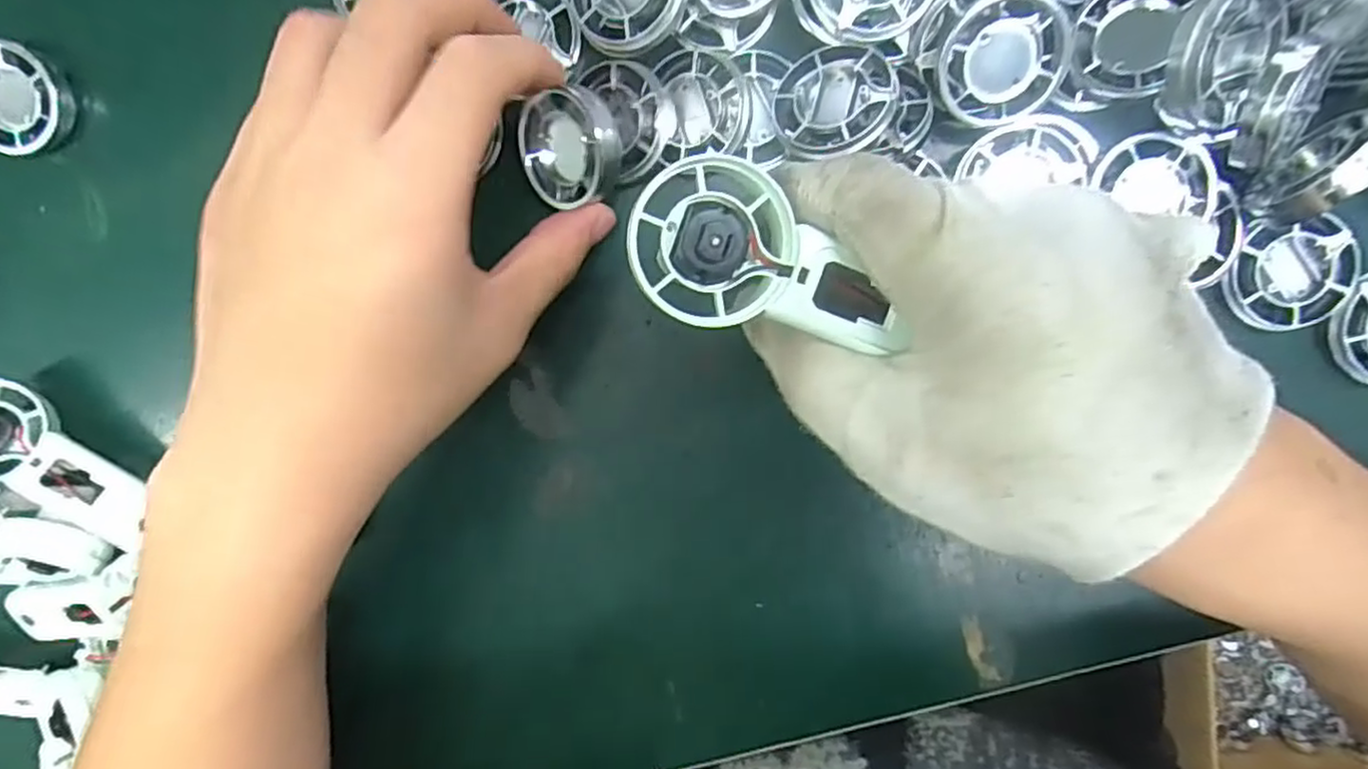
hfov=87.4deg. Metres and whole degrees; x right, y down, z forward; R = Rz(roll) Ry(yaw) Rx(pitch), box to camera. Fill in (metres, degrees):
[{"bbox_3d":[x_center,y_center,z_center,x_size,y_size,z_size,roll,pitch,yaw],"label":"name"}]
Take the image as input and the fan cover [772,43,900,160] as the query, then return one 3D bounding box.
[{"bbox_3d":[0.048,-0.089,0.225,0.037,0.009,0.034,2,79,24],"label":"fan cover"}]

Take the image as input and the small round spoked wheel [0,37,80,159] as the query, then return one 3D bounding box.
[{"bbox_3d":[-0.252,-0.106,0.271,0.039,0.010,0.039,-2,110,-6],"label":"small round spoked wheel"}]

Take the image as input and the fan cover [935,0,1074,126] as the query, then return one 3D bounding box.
[{"bbox_3d":[0.098,-0.100,0.221,0.037,0.015,0.036,-29,93,8],"label":"fan cover"}]

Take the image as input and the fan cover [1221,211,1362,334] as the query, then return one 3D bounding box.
[{"bbox_3d":[0.198,-0.036,0.235,0.039,0.008,0.035,-11,96,7],"label":"fan cover"}]

